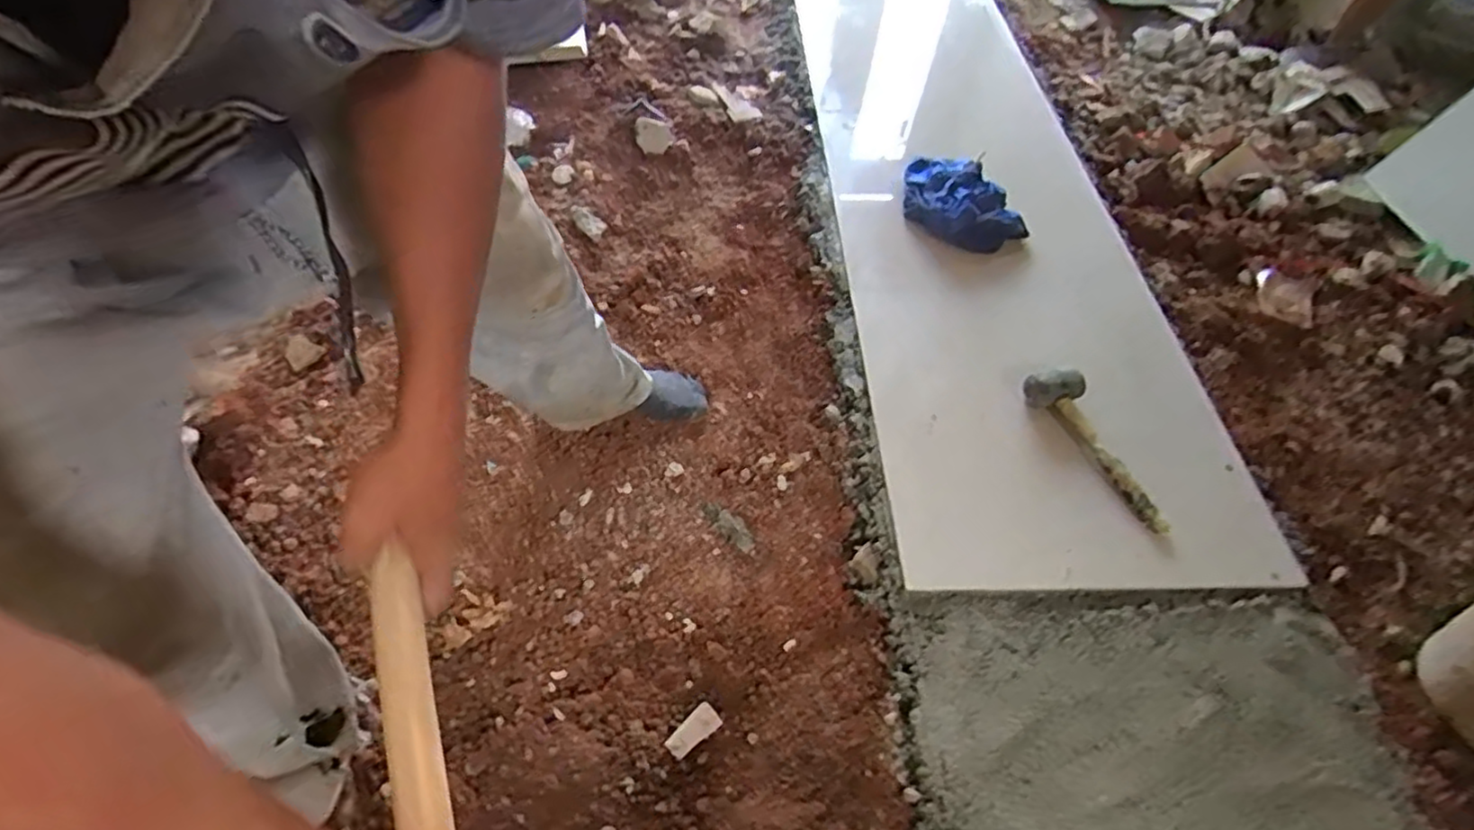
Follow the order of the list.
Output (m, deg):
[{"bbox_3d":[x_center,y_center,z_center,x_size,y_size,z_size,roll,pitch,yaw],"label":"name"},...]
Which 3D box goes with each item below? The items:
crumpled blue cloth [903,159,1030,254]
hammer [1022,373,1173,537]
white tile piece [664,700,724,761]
[{"bbox_3d":[0.468,-0.431,1.442,0.156,0.110,0.276,-36,64,-26],"label":"crumpled blue cloth"},{"bbox_3d":[0.564,0.050,1.102,0.095,0.057,0.305,-13,54,-12],"label":"hammer"},{"bbox_3d":[-0.056,0.391,0.868,0.078,0.006,0.036,-24,69,-43],"label":"white tile piece"}]

